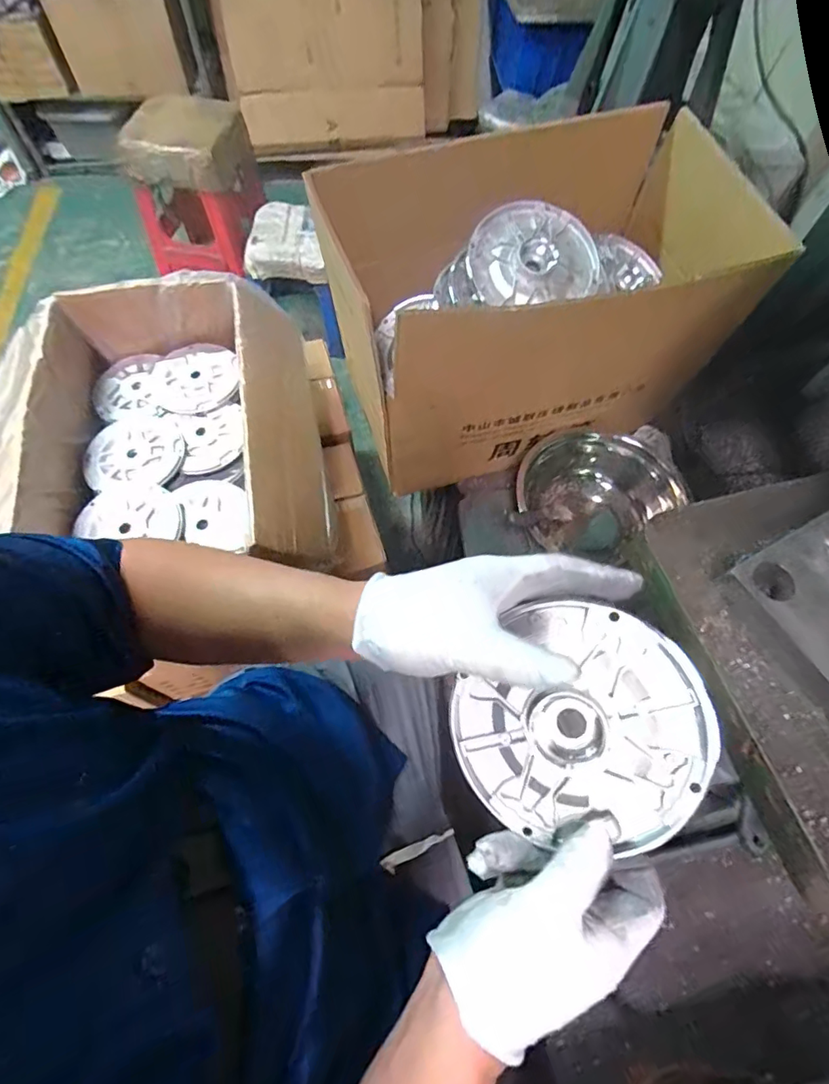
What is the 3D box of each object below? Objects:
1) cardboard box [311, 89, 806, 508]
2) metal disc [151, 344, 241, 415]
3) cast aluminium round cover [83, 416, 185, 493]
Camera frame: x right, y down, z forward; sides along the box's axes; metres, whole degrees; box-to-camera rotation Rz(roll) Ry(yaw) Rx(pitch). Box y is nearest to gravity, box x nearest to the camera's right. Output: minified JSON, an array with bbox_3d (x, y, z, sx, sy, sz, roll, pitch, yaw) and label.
[{"bbox_3d":[0.142,-0.304,0.690,0.465,0.306,0.285,-11,65,-8],"label":"cardboard box"},{"bbox_3d":[-0.344,-0.261,0.808,0.138,0.017,0.133,1,64,-2],"label":"metal disc"},{"bbox_3d":[-0.402,-0.134,0.742,0.126,0.012,0.133,-5,64,-5],"label":"cast aluminium round cover"}]

